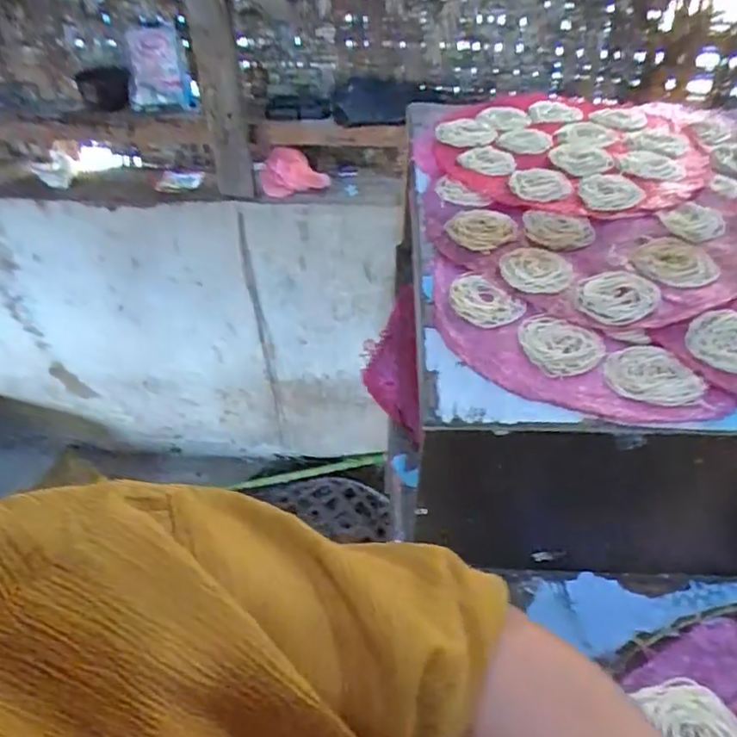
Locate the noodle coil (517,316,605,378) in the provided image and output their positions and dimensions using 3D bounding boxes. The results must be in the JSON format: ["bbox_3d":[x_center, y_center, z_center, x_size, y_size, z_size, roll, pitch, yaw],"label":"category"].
[{"bbox_3d":[0.173,-0.023,0.568,0.071,0.004,0.071,0,45,0],"label":"noodle coil"}]

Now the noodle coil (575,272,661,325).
[{"bbox_3d":[0.236,-0.069,0.601,0.067,0.006,0.071,0,45,0],"label":"noodle coil"}]

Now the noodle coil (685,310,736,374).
[{"bbox_3d":[0.324,-0.024,0.561,0.077,0.011,0.066,19,48,18],"label":"noodle coil"}]

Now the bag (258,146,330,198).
[{"bbox_3d":[-0.136,-0.363,1.161,0.126,0.059,0.073,-7,46,-6],"label":"bag"}]

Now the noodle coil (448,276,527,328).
[{"bbox_3d":[0.109,-0.064,0.603,0.055,0.005,0.068,-33,54,-28],"label":"noodle coil"}]

